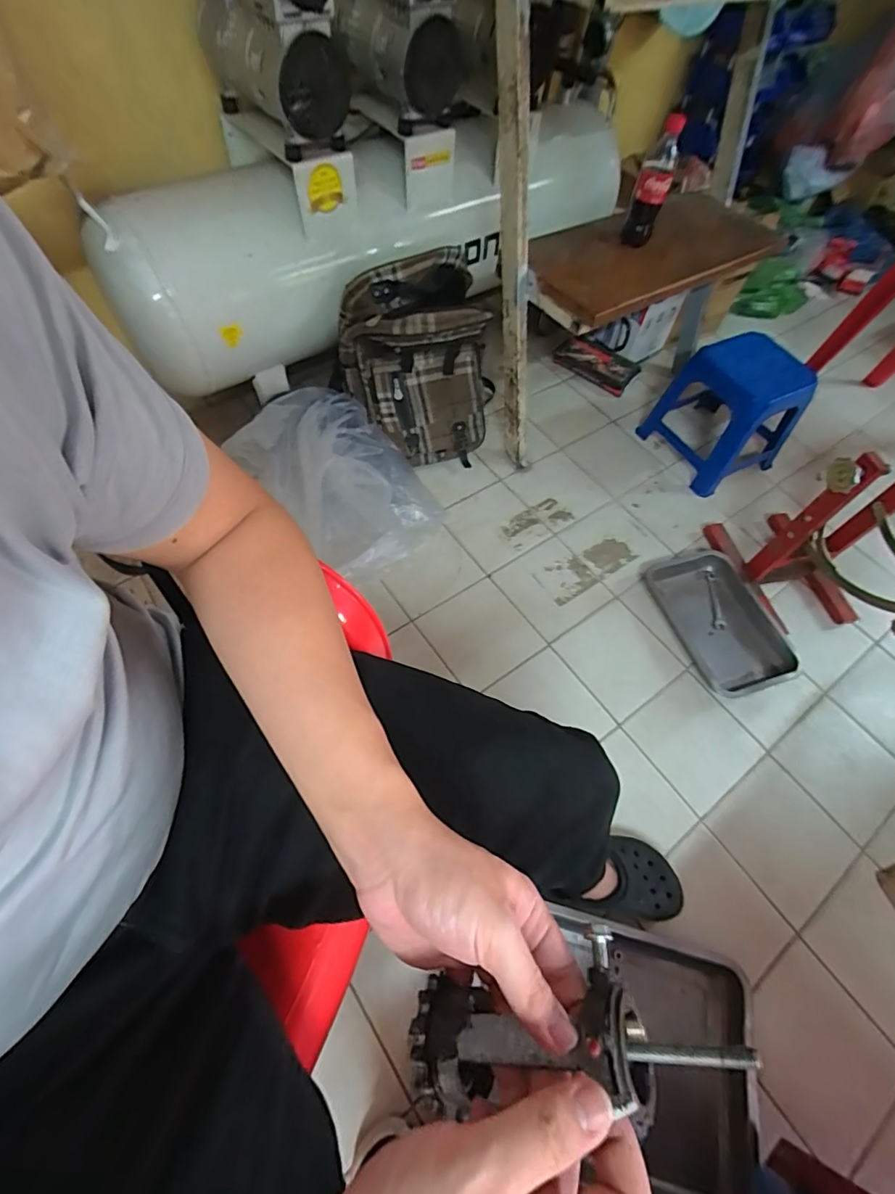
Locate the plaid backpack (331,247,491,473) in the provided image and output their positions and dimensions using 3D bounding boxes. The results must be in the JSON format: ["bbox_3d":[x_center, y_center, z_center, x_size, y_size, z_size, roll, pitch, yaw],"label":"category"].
[{"bbox_3d":[-0.064,-0.477,1.058,0.303,0.344,0.195,-17,63,-14],"label":"plaid backpack"}]

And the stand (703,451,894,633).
[{"bbox_3d":[0.747,-0.094,0.922,0.237,0.360,0.413,-21,63,-15],"label":"stand"}]

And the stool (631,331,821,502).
[{"bbox_3d":[0.640,-0.438,1.152,0.221,0.248,0.259,-25,65,-18],"label":"stool"}]

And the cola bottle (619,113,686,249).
[{"bbox_3d":[0.374,-0.746,0.916,0.059,0.197,0.061,17,60,5],"label":"cola bottle"}]

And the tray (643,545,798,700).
[{"bbox_3d":[0.557,0.047,1.029,0.195,0.042,0.317,-17,62,-9],"label":"tray"}]

